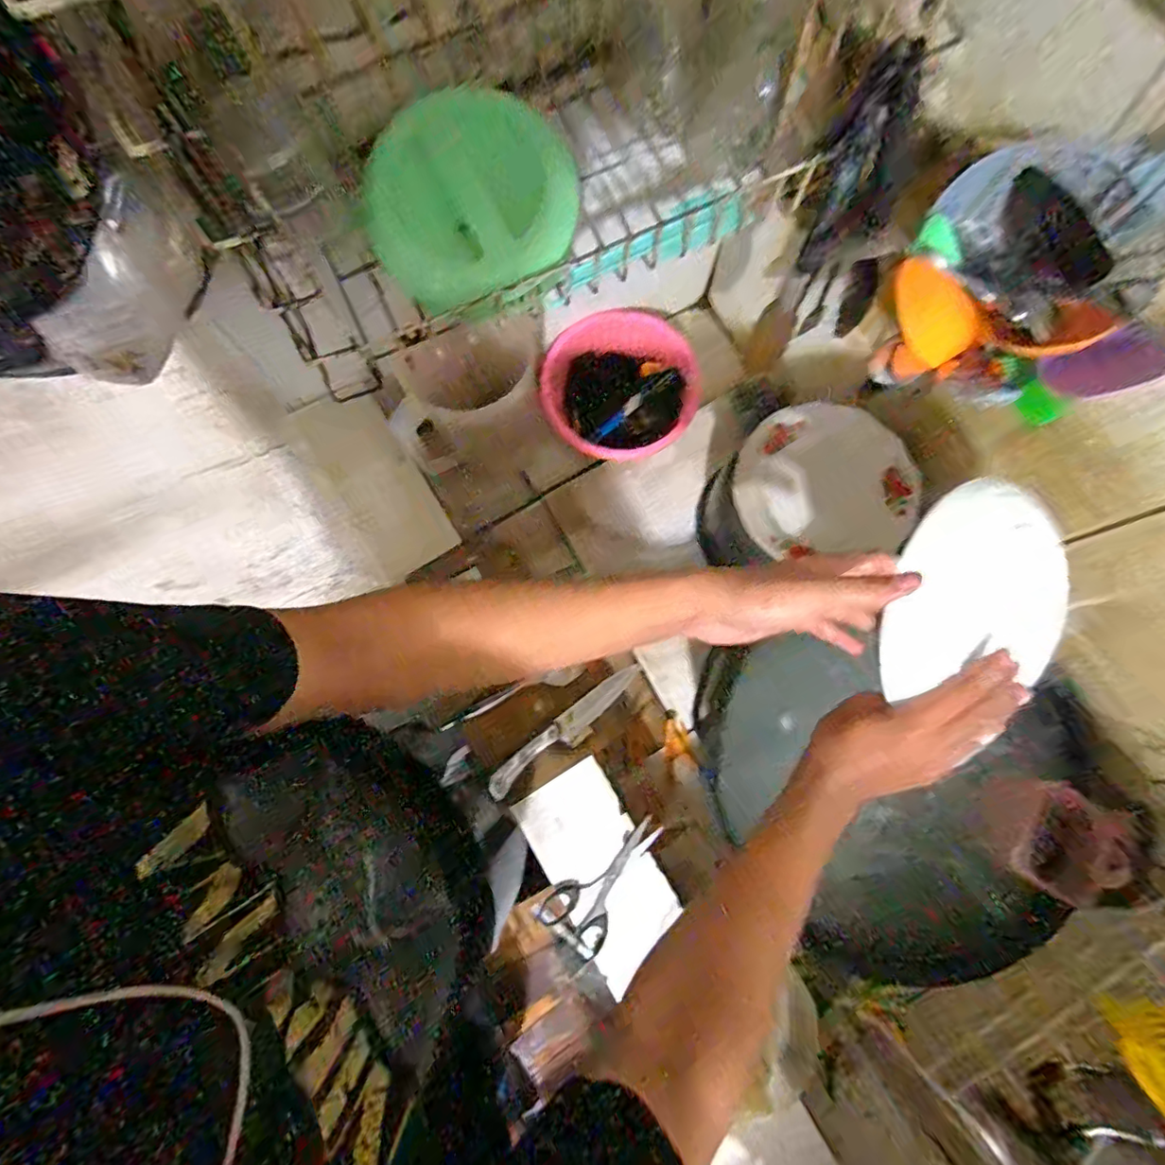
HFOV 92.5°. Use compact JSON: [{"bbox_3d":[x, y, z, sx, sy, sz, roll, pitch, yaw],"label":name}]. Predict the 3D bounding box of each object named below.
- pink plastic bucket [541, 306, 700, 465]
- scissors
[{"bbox_3d":[0.061,-0.288,0.846,0.216,0.097,0.218,0,77,0],"label":"pink plastic bucket"},{"bbox_3d":[0.025,0.315,0.591,0.072,0.013,0.152,40,81,9],"label":"scissors"}]

